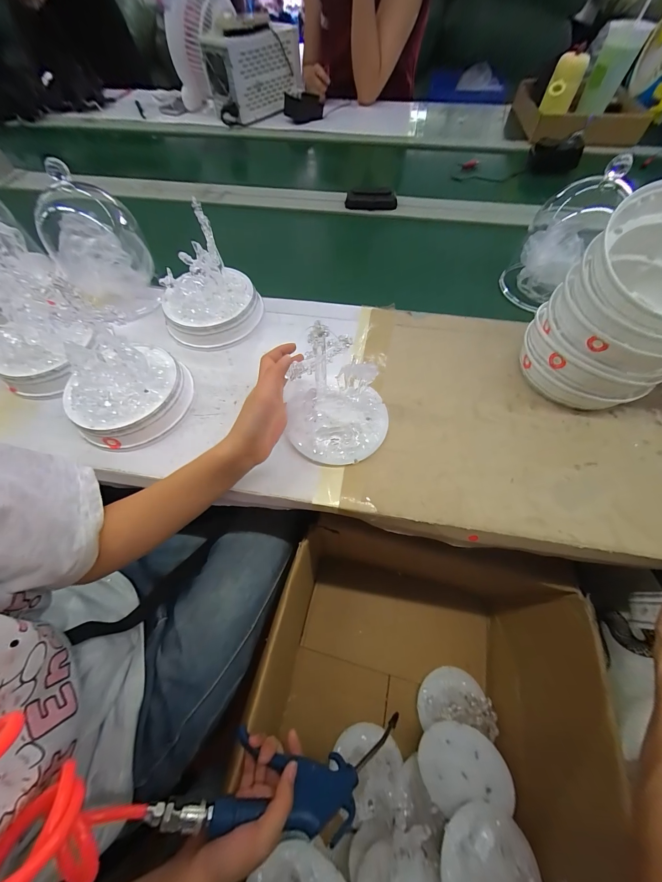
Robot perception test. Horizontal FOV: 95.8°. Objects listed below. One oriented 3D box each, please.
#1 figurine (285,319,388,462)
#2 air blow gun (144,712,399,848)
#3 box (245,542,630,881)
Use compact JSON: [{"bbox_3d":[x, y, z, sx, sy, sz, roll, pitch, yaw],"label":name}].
[{"bbox_3d":[0.001,-0.049,0.336,0.131,0.110,0.115,11,64,7],"label":"figurine"},{"bbox_3d":[-0.031,0.358,0.318,0.284,0.068,0.070,11,61,-21],"label":"air blow gun"},{"bbox_3d":[0.121,0.472,0.420,0.459,0.303,0.548,10,64,6],"label":"box"}]

